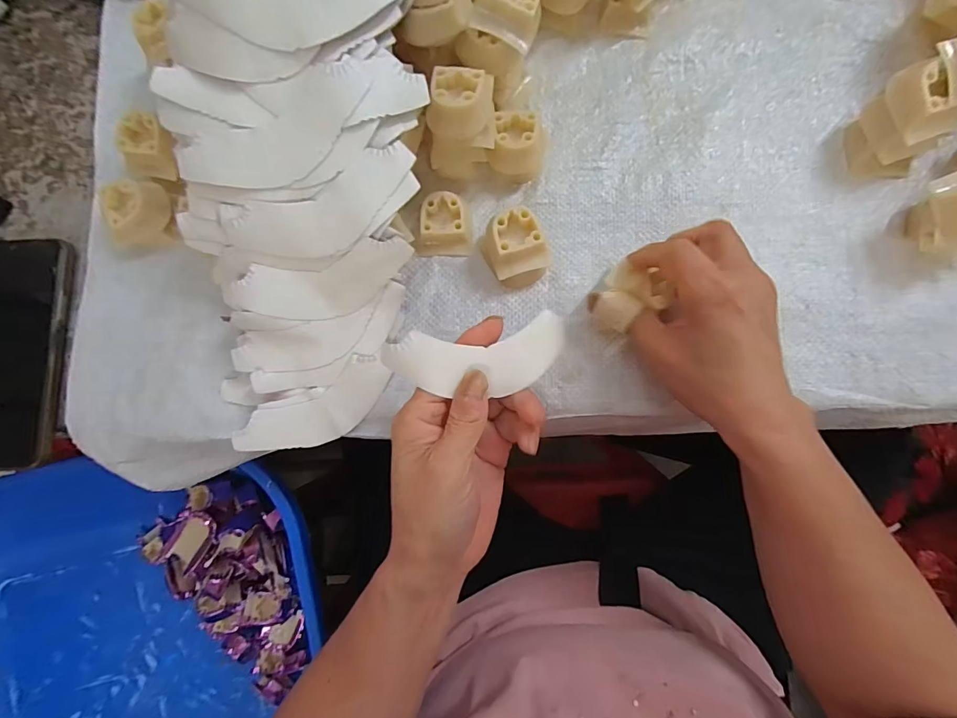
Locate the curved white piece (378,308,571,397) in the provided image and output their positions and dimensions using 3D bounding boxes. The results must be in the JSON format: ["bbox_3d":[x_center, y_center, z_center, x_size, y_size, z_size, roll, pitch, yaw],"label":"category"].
[{"bbox_3d":[0.000,-0.001,0.229,0.099,0.013,0.038,-6,82,-8],"label":"curved white piece"}]

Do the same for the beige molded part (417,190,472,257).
[{"bbox_3d":[-0.024,-0.094,0.293,0.037,0.017,0.038,-1,83,3],"label":"beige molded part"}]

